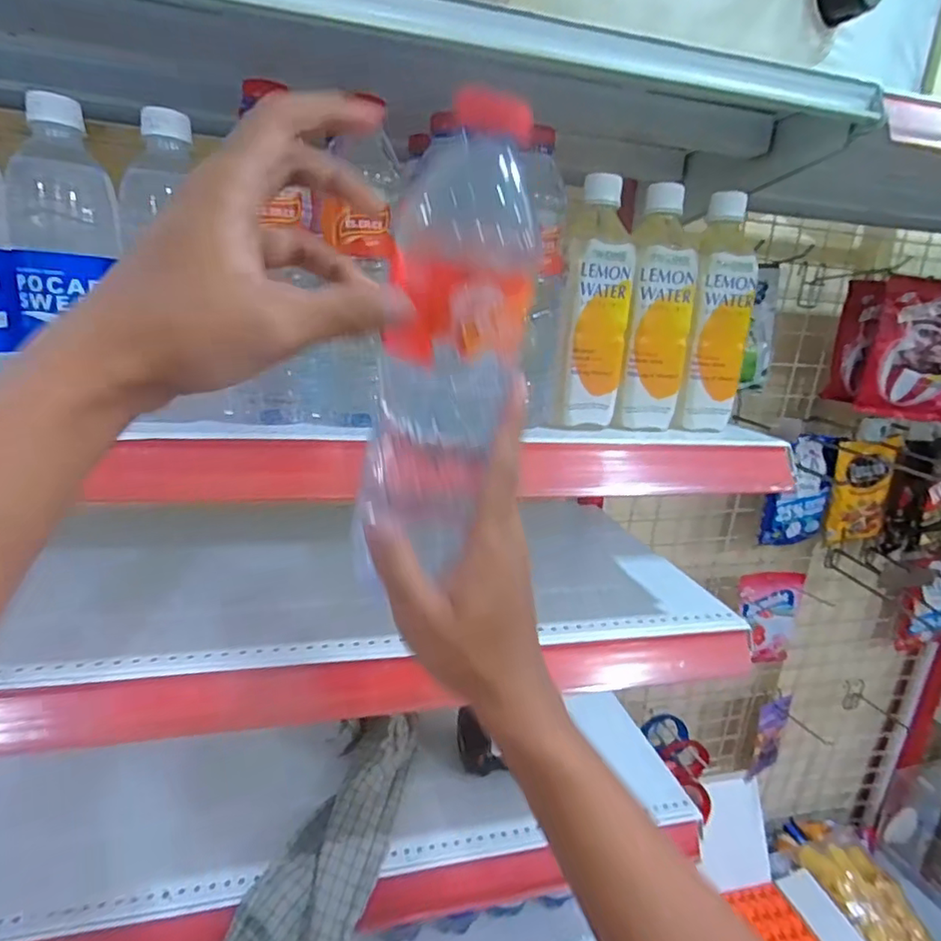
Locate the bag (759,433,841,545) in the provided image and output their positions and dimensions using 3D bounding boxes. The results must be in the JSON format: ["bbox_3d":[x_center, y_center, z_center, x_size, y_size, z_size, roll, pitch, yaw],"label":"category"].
[{"bbox_3d":[0.562,0.037,0.978,0.123,0.192,0.040,0,17,-14],"label":"bag"}]

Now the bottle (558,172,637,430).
[{"bbox_3d":[0.101,-0.140,0.491,0.057,0.198,0.053,-1,17,-17],"label":"bottle"}]

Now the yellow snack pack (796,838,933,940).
[{"bbox_3d":[0.760,0.842,1.105,0.151,0.080,0.243,-5,38,-15],"label":"yellow snack pack"}]

